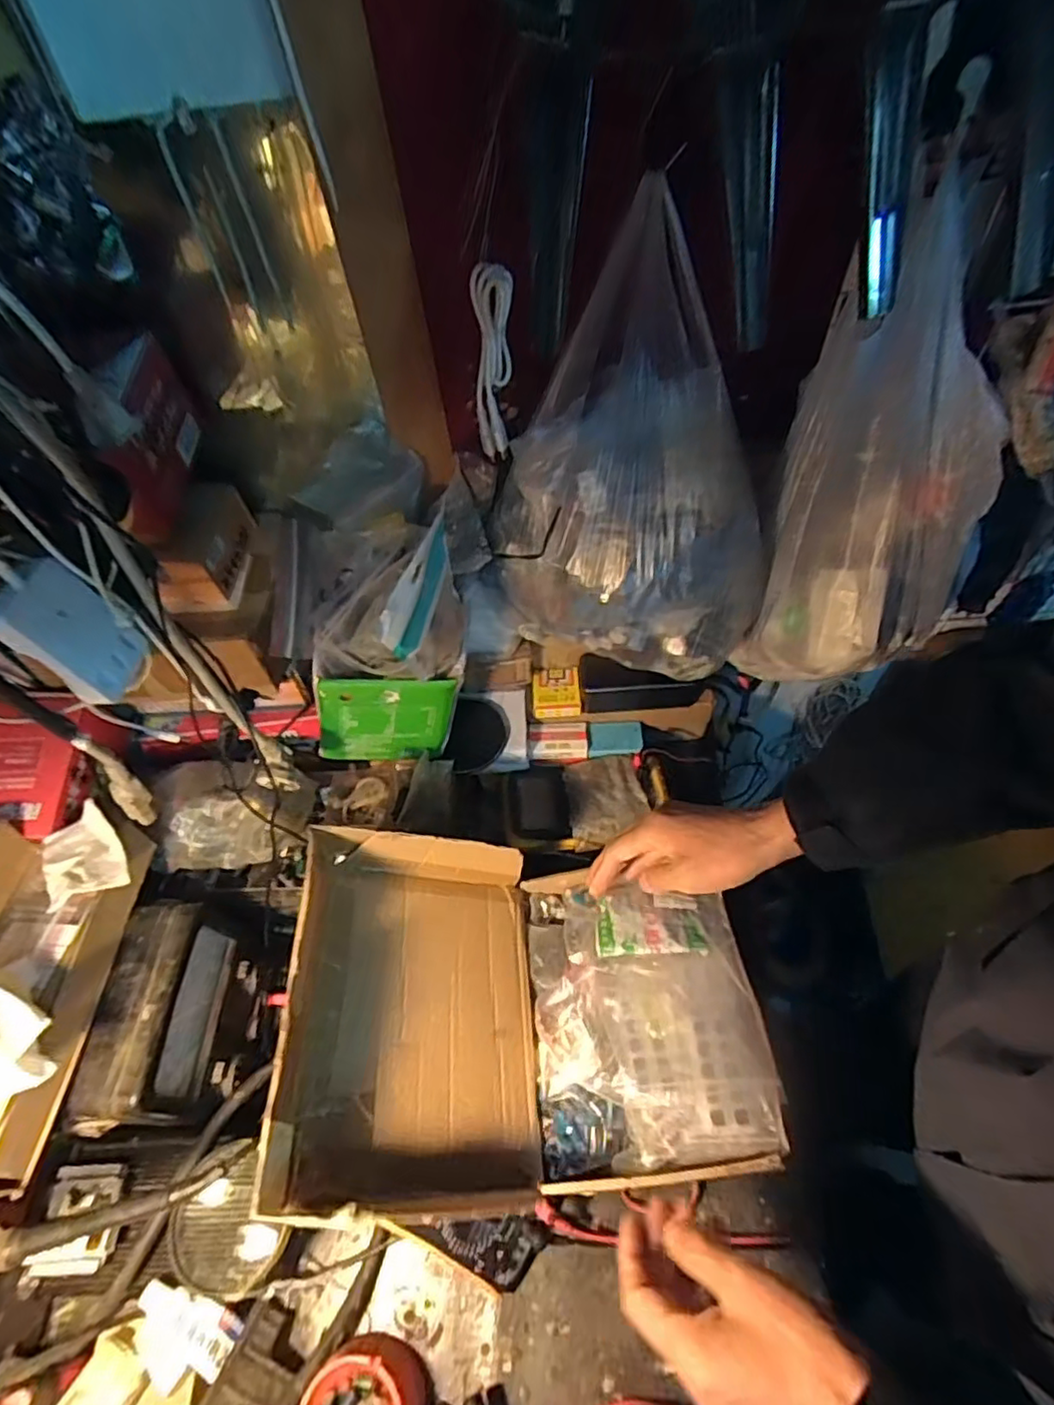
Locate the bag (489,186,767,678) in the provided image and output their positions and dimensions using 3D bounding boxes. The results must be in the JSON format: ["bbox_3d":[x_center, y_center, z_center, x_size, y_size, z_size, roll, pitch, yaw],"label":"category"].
[{"bbox_3d":[0.081,-0.174,0.505,0.154,0.275,0.223,-40,60,-22],"label":"bag"}]

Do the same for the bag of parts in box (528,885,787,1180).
[{"bbox_3d":[0.102,0.267,0.552,0.188,0.055,0.223,-5,54,1],"label":"bag of parts in box"}]

